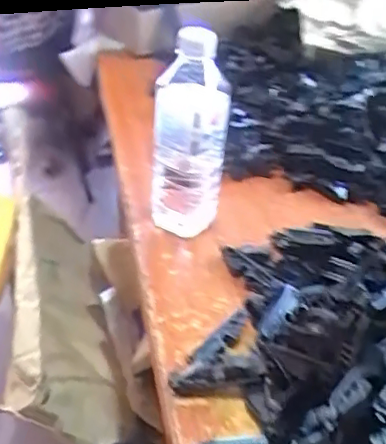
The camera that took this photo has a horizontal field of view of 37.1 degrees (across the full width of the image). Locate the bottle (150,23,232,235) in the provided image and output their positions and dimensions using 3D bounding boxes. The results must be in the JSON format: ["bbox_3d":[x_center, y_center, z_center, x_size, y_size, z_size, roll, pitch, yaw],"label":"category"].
[{"bbox_3d":[-0.004,-0.086,0.599,0.075,0.208,0.066,3,34,0],"label":"bottle"}]

